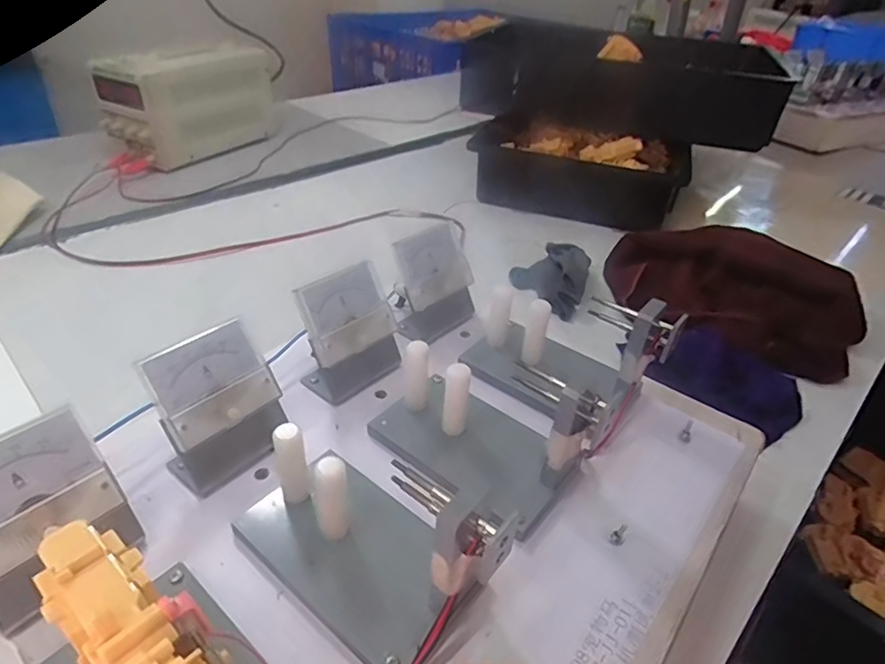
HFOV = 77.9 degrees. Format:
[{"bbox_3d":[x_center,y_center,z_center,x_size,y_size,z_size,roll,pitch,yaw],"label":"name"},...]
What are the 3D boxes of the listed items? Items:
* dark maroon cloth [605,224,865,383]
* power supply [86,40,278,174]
[{"bbox_3d":[0.336,-0.054,0.644,0.274,0.061,0.215,27,42,28],"label":"dark maroon cloth"},{"bbox_3d":[-0.428,-0.387,0.946,0.099,0.180,0.276,20,39,20],"label":"power supply"}]

